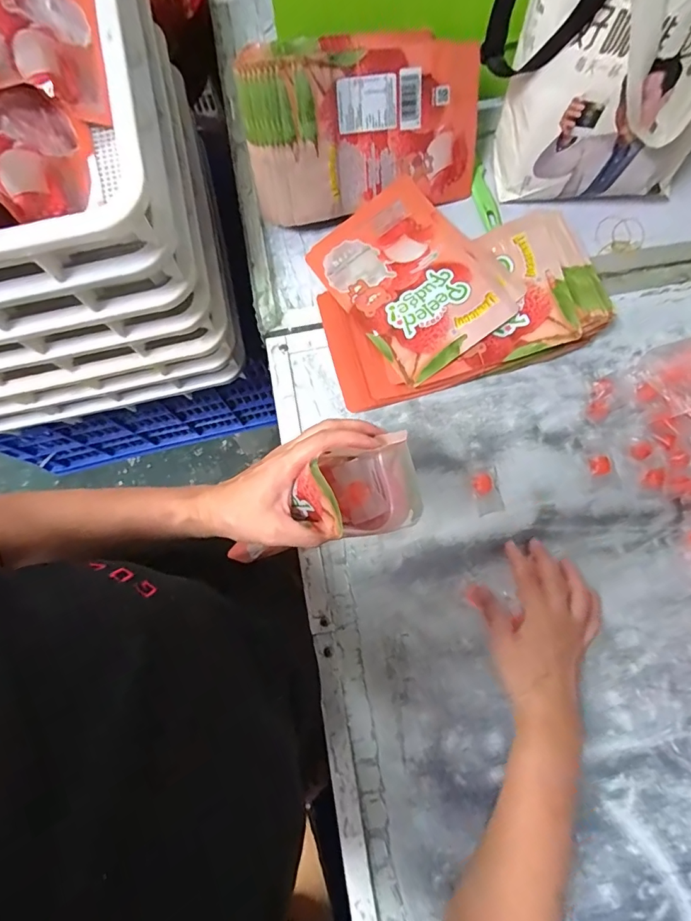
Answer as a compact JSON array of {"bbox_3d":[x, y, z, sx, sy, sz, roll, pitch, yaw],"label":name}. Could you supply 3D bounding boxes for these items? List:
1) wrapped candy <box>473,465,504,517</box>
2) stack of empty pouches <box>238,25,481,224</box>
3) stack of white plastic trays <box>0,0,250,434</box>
[{"bbox_3d":[0.163,0.036,0.528,0.031,0.010,0.049,-13,78,-1],"label":"wrapped candy"},{"bbox_3d":[0.024,-0.391,0.548,0.278,0.174,0.059,-13,38,-7],"label":"stack of empty pouches"},{"bbox_3d":[-0.497,-0.328,0.608,0.600,0.378,0.466,-14,78,-2],"label":"stack of white plastic trays"}]

